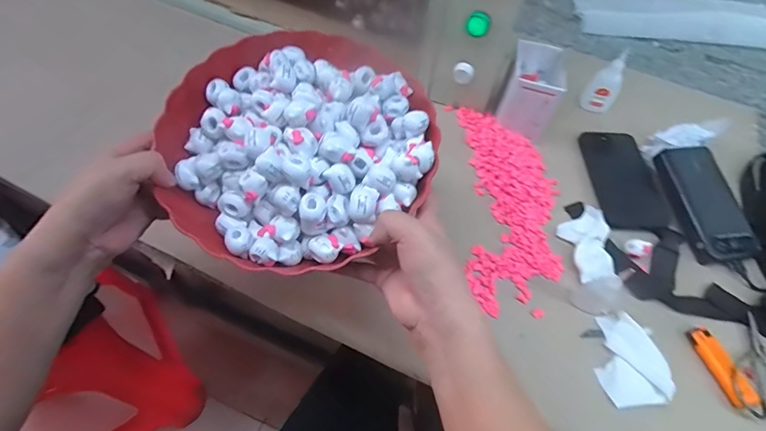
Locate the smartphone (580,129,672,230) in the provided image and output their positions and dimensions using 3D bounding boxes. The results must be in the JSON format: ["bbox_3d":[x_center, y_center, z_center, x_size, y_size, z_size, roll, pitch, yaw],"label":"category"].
[{"bbox_3d":[0.319,-0.052,0.576,0.074,0.015,0.157,2,56,-2],"label":"smartphone"}]

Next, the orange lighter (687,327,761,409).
[{"bbox_3d":[0.348,0.155,0.441,0.027,0.009,0.081,-12,58,-11],"label":"orange lighter"}]

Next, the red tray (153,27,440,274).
[{"bbox_3d":[-0.075,-0.077,0.390,0.235,0.062,0.247,-18,59,-15],"label":"red tray"}]

